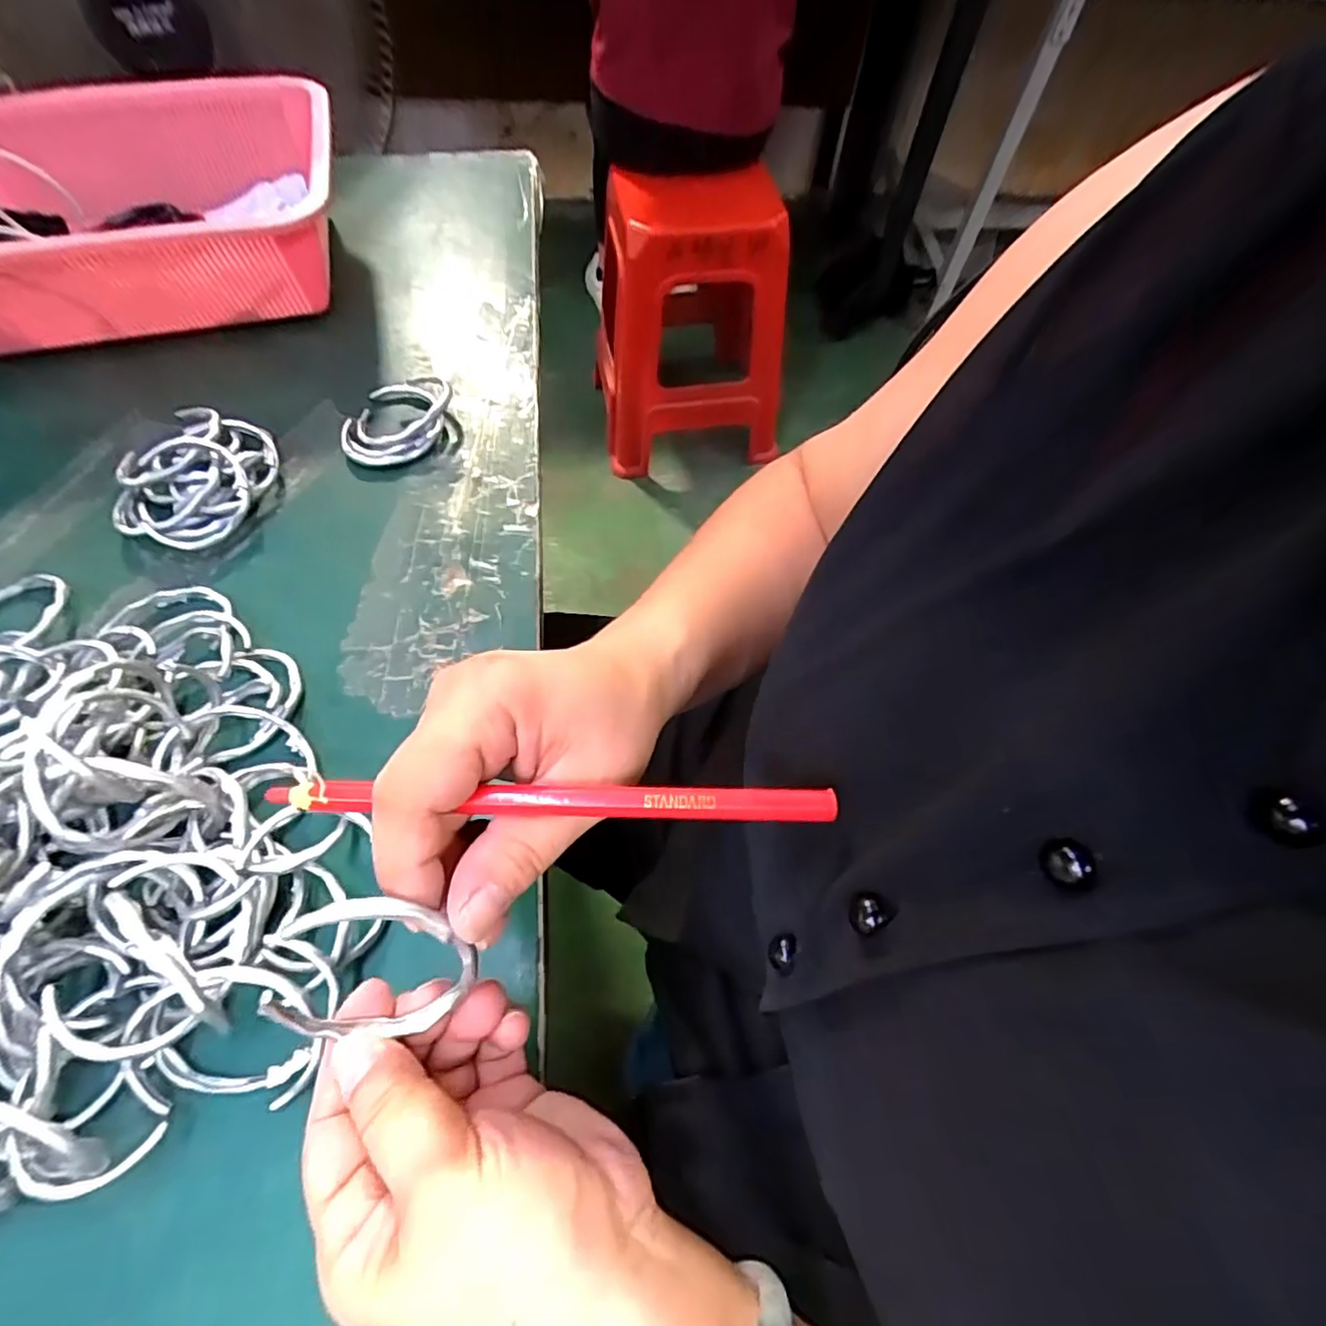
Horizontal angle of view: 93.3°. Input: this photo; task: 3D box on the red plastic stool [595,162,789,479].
[{"bbox_3d":[0.044,-0.756,1.365,0.385,0.503,0.381,-9,61,-6],"label":"red plastic stool"}]

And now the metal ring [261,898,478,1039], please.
[{"bbox_3d":[-0.083,0.089,0.180,0.055,0.065,0.006,12,34,-21],"label":"metal ring"}]

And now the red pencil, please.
[{"bbox_3d":[-0.031,0.039,0.182,0.160,0.006,0.010,1,61,0],"label":"red pencil"}]

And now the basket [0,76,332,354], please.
[{"bbox_3d":[-0.371,-0.323,0.459,0.273,0.092,0.211,-13,62,-8],"label":"basket"}]

